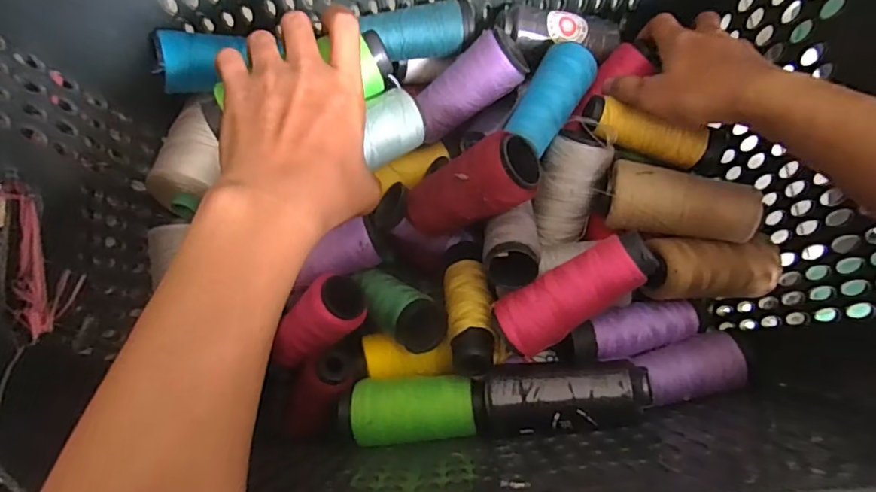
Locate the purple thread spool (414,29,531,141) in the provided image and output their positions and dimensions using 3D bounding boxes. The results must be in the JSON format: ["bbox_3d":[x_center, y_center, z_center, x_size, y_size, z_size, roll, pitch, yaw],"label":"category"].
[{"bbox_3d":[0.026,-0.132,0.451,0.102,0.041,0.043,-37,79,23],"label":"purple thread spool"}]

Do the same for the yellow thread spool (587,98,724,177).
[{"bbox_3d":[0.175,-0.086,0.433,0.114,0.037,0.033,18,79,-4],"label":"yellow thread spool"}]

